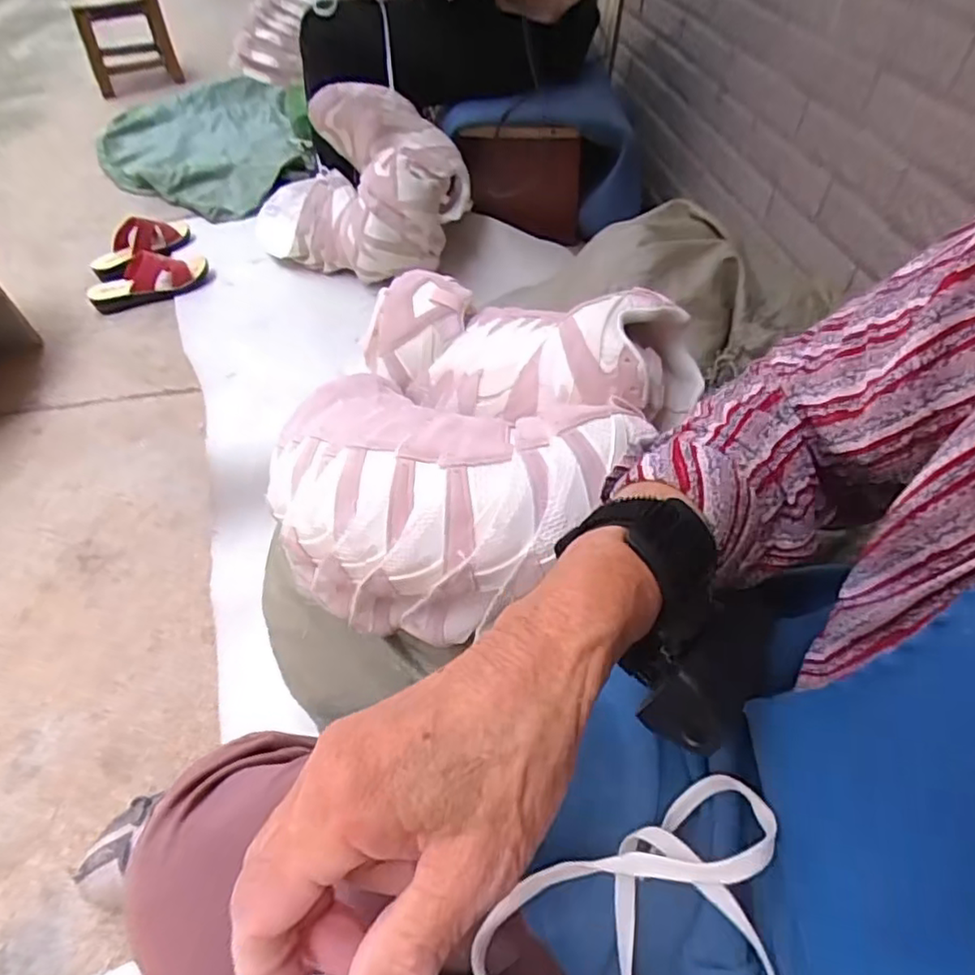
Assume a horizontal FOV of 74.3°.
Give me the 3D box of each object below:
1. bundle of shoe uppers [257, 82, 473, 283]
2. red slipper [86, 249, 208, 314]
[{"bbox_3d":[-0.289,-0.633,1.350,0.478,0.311,0.255,29,54,24],"label":"bundle of shoe uppers"},{"bbox_3d":[-0.703,-0.426,1.331,0.233,0.073,0.082,-15,49,-13],"label":"red slipper"}]

